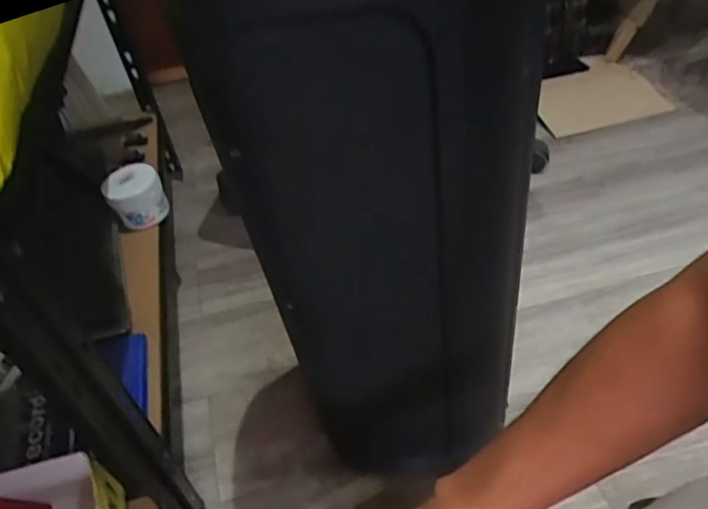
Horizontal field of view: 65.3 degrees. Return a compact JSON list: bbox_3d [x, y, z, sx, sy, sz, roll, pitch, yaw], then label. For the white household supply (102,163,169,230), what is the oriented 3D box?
[{"bbox_3d":[-0.311,-0.089,0.783,0.074,0.071,0.074,-29,48,-21],"label":"white household supply"}]

